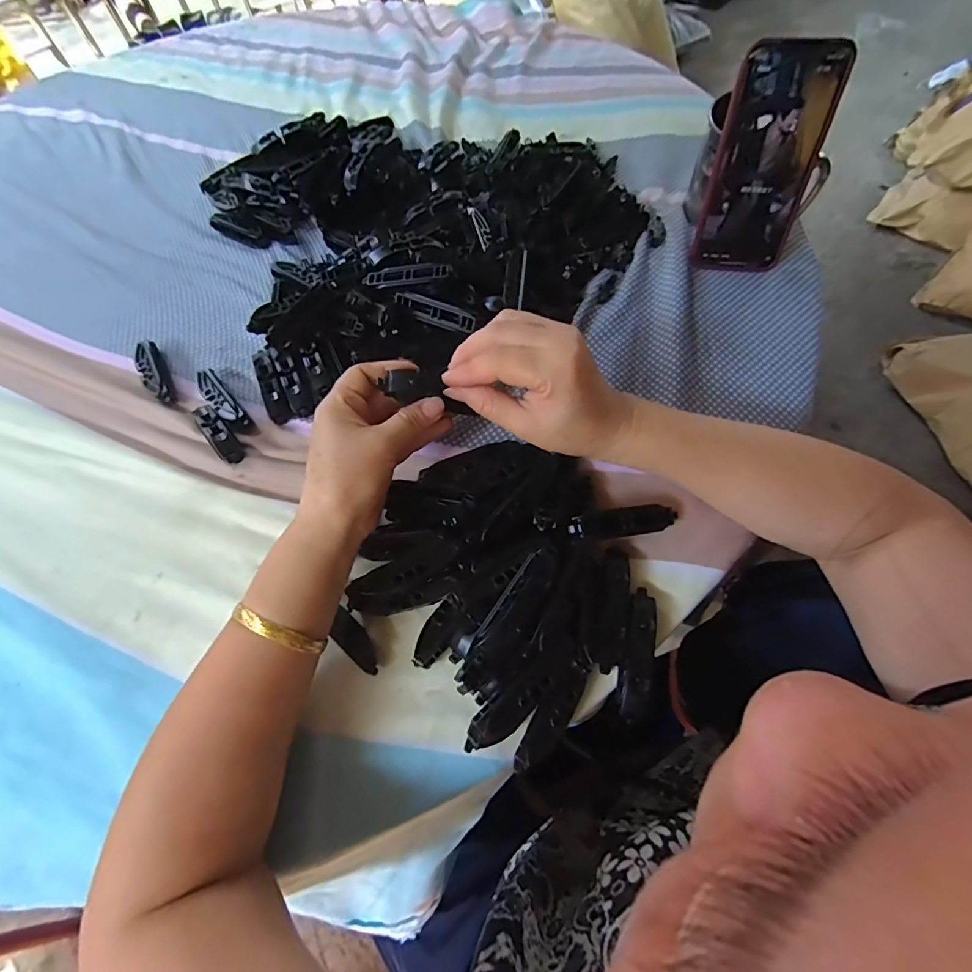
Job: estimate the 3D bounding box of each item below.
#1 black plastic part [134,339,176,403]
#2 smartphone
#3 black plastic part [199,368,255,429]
[{"bbox_3d":[-0.297,-0.100,0.436,0.019,0.019,0.081,-30,66,-11],"label":"black plastic part"},{"bbox_3d":[0.227,-0.260,0.398,0.075,0.154,0.014,7,43,7],"label":"smartphone"},{"bbox_3d":[-0.226,-0.073,0.417,0.019,0.020,0.082,-39,68,-15],"label":"black plastic part"}]

